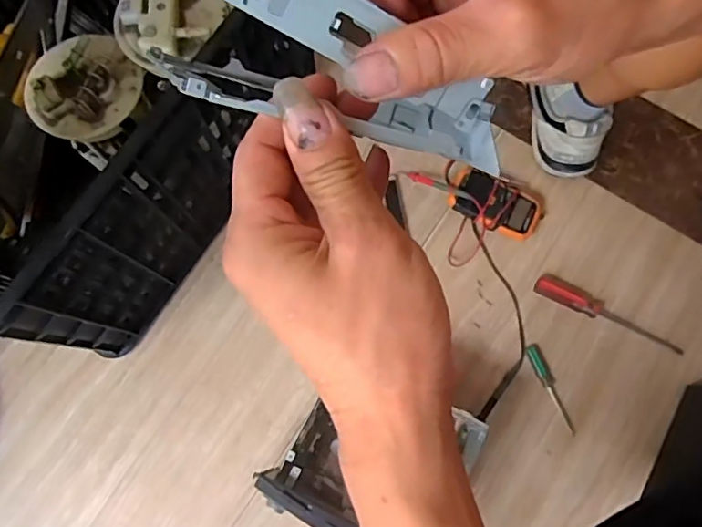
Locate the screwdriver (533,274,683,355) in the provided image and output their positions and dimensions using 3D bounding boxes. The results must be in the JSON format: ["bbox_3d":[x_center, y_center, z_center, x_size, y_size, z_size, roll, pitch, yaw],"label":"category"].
[{"bbox_3d":[0.334,0.063,0.726,0.196,0.022,0.032,25,78,7],"label":"screwdriver"}]

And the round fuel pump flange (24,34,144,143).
[{"bbox_3d":[-0.270,-0.176,0.566,0.111,0.034,0.092,-39,79,-7],"label":"round fuel pump flange"}]

